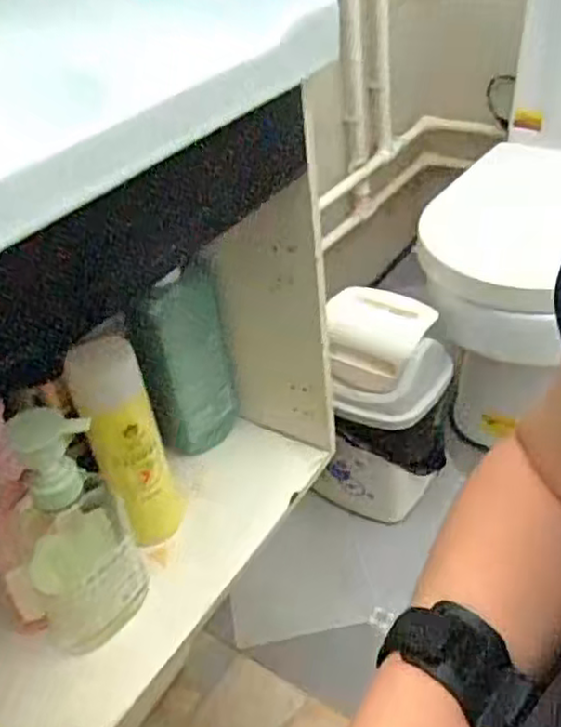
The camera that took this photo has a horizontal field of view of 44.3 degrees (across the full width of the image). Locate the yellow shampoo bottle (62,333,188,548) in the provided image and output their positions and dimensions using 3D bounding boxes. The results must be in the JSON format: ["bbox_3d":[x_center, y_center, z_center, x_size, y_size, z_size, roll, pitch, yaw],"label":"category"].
[{"bbox_3d":[-0.129,0.079,0.595,0.062,0.195,0.055,-17,38,-12],"label":"yellow shampoo bottle"}]

